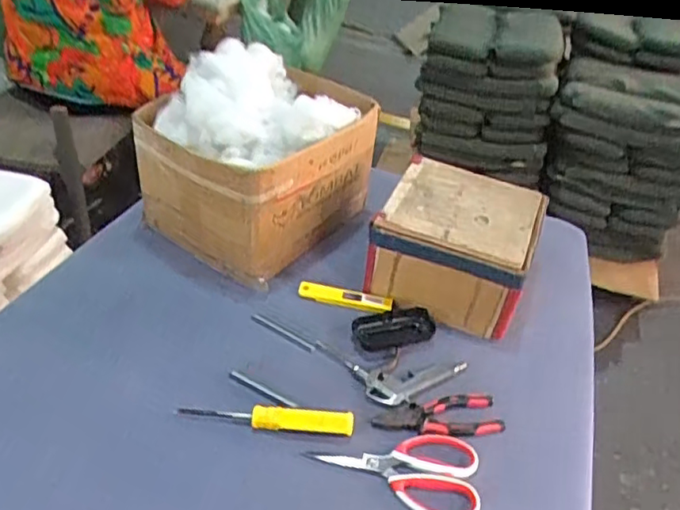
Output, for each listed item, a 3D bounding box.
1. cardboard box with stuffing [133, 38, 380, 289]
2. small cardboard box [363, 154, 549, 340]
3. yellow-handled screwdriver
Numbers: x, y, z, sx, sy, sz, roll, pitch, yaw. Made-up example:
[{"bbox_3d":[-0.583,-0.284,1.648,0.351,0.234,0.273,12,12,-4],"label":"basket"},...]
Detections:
[{"bbox_3d":[-0.117,-0.151,0.938,0.238,0.235,0.302,29,45,27],"label":"cardboard box with stuffing"},{"bbox_3d":[0.172,-0.020,0.886,0.212,0.118,0.211,17,40,15],"label":"small cardboard box"},{"bbox_3d":[-0.084,0.181,0.680,0.197,0.030,0.024,7,37,-1],"label":"yellow-handled screwdriver"}]

